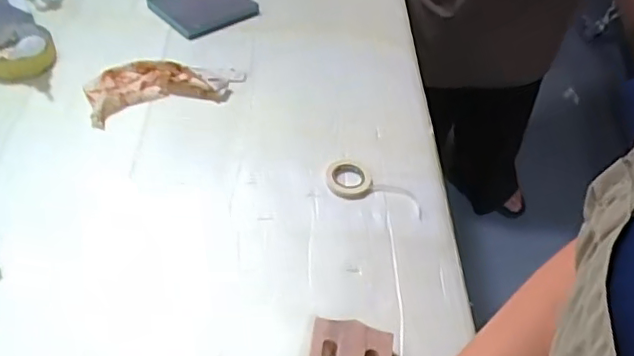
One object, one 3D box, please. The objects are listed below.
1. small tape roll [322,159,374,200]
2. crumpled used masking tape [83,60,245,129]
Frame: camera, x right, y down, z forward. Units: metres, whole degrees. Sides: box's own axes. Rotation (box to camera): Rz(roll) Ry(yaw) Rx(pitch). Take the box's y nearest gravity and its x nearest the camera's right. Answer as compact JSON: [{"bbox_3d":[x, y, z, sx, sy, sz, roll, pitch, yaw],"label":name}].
[{"bbox_3d":[0.033,0.001,0.613,0.049,0.013,0.046,3,47,-4],"label":"small tape roll"},{"bbox_3d":[-0.177,-0.111,0.685,0.180,0.033,0.093,-14,51,-19],"label":"crumpled used masking tape"}]

